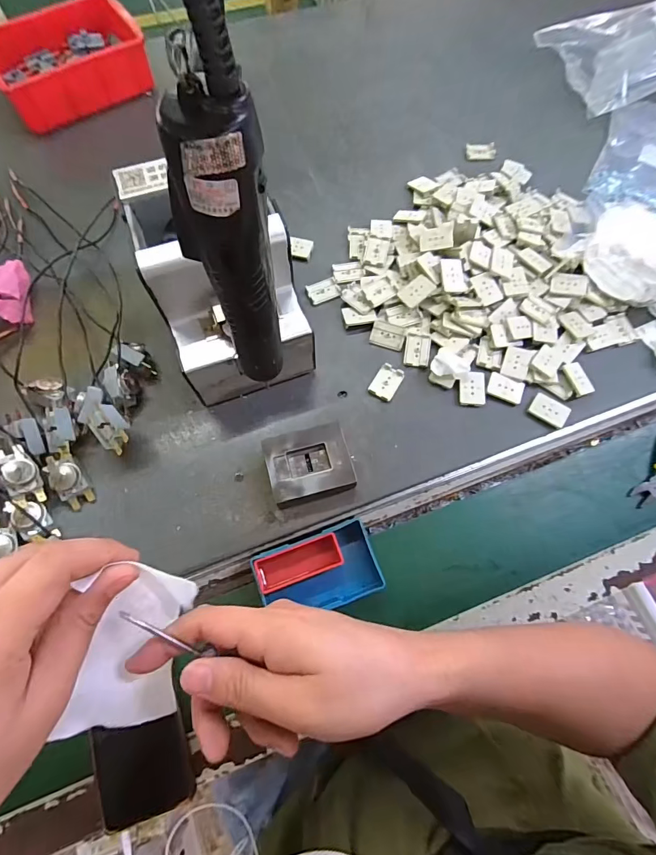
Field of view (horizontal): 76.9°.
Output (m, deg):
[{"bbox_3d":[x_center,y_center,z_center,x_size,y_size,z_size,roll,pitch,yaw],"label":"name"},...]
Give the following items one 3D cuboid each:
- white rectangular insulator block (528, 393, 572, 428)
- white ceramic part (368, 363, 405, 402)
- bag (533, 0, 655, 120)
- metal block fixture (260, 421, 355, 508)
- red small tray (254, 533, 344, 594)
[{"bbox_3d":[0.238,-0.019,0.443,0.038,0.007,0.029,33,73,9],"label":"white rectangular insulator block"},{"bbox_3d":[0.064,-0.050,0.455,0.028,0.005,0.042,30,73,8],"label":"white ceramic part"},{"bbox_3d":[0.475,-0.555,0.599,0.280,0.069,0.164,-13,72,-6],"label":"bag"},{"bbox_3d":[-0.018,0.038,0.412,0.079,0.029,0.067,-15,72,-7],"label":"metal block fixture"},{"bbox_3d":[-0.027,0.131,0.401,0.082,0.012,0.032,-18,72,-8],"label":"red small tray"}]

